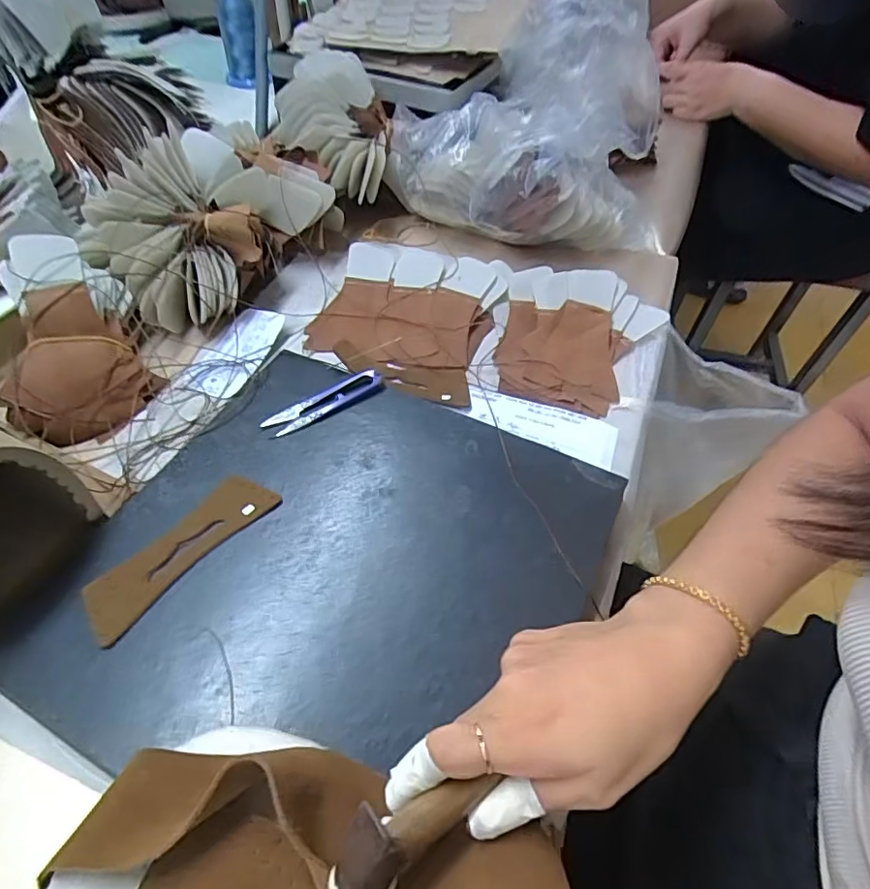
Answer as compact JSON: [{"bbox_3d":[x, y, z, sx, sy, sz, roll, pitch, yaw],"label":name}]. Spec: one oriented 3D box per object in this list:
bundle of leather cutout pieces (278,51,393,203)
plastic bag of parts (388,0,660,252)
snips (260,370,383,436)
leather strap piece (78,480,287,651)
[{"bbox_3d":[-0.116,-0.356,0.616,0.124,0.091,0.183,-6,53,-6],"label":"bundle of leather cutout pieces"},{"bbox_3d":[0.112,-0.359,0.602,0.289,0.183,0.258,14,54,9],"label":"plastic bag of parts"},{"bbox_3d":[-0.087,-0.033,0.434,0.096,0.013,0.024,-27,58,-22],"label":"snips"},{"bbox_3d":[-0.165,0.068,0.359,0.041,0.005,0.129,34,58,21],"label":"leather strap piece"}]

